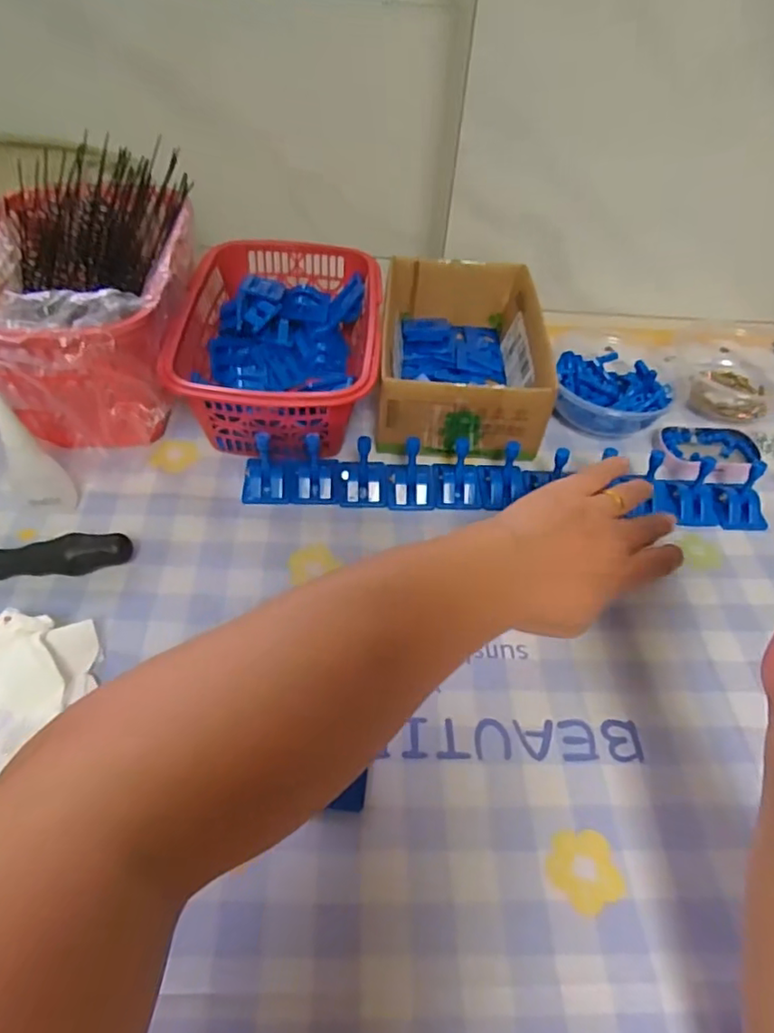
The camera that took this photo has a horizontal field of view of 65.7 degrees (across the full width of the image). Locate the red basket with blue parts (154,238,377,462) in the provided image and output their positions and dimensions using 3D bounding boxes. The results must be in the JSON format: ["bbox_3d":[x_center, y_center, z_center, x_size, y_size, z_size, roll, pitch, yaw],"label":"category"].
[{"bbox_3d":[-0.080,-0.137,0.487,0.144,0.078,0.210,3,49,-2],"label":"red basket with blue parts"}]

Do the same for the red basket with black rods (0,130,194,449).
[{"bbox_3d":[-0.228,-0.164,0.470,0.152,0.125,0.246,1,49,-4],"label":"red basket with black rods"}]

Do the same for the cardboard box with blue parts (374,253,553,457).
[{"bbox_3d":[0.059,-0.133,0.498,0.124,0.071,0.184,4,49,-1],"label":"cardboard box with blue parts"}]

